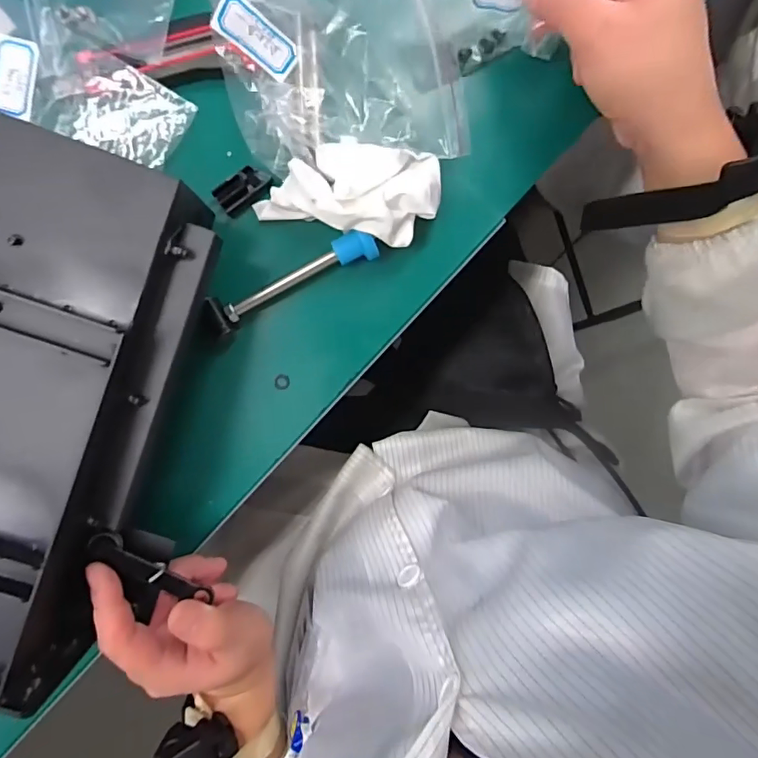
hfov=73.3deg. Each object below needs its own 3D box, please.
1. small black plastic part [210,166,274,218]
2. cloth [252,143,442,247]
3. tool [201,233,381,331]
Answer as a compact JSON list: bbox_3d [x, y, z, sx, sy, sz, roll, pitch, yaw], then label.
[{"bbox_3d":[-0.096,-0.135,0.362,0.039,0.015,0.021,-37,95,-3],"label":"small black plastic part"},{"bbox_3d":[-0.019,-0.134,0.352,0.120,0.048,0.067,10,91,-5],"label":"cloth"},{"bbox_3d":[-0.061,-0.070,0.363,0.123,0.033,0.023,-27,94,-4],"label":"tool"}]

